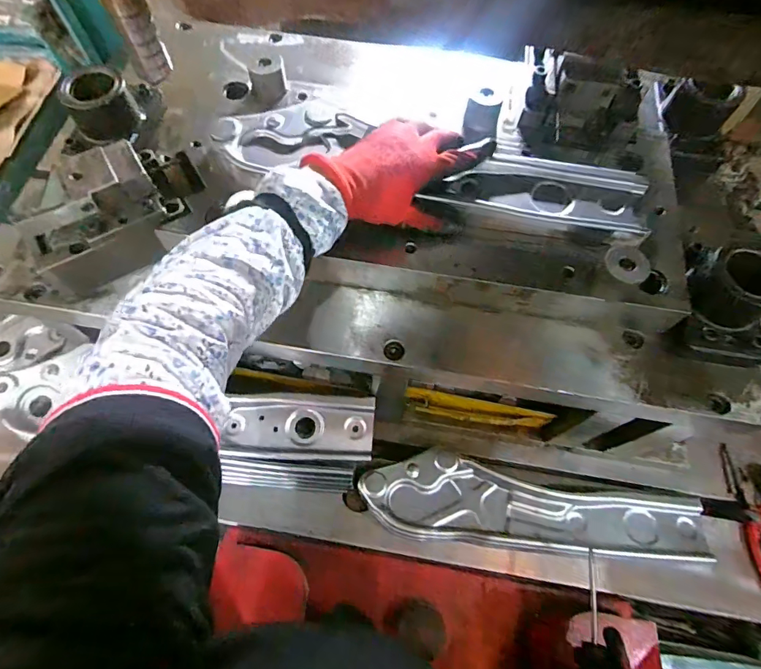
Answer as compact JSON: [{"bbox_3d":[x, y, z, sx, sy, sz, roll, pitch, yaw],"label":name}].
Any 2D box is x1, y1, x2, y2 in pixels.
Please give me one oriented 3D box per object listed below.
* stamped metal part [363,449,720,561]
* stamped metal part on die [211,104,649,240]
[{"bbox_3d":[0.205,0.224,0.601,0.456,0.038,0.113,4,65,0],"label":"stamped metal part"},{"bbox_3d":[0.049,-0.175,0.472,0.444,0.023,0.105,13,65,3],"label":"stamped metal part on die"}]

